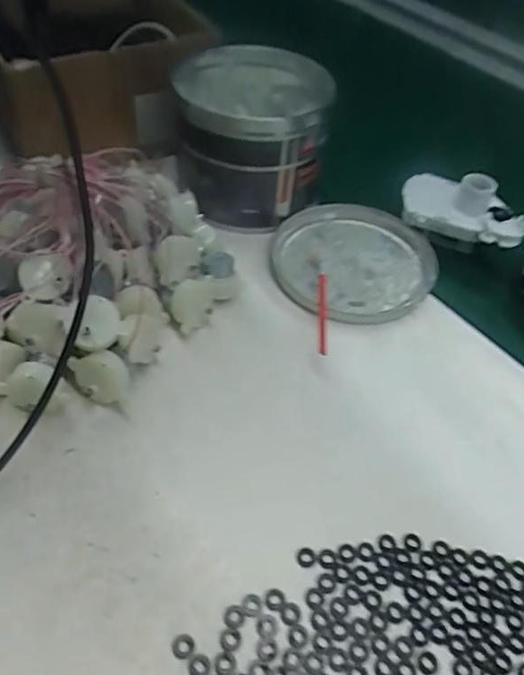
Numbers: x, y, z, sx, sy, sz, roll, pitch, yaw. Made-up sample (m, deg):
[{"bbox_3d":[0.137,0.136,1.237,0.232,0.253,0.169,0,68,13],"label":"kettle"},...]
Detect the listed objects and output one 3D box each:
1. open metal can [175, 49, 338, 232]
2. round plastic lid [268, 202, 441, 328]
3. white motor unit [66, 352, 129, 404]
[{"bbox_3d":[-0.009,-0.174,0.490,0.127,0.099,0.133,1,49,-4],"label":"open metal can"},{"bbox_3d":[0.078,-0.064,0.461,0.133,0.010,0.133,3,49,-3],"label":"round plastic lid"},{"bbox_3d":[-0.100,0.026,0.347,0.034,0.031,0.020,-2,49,-7],"label":"white motor unit"}]

